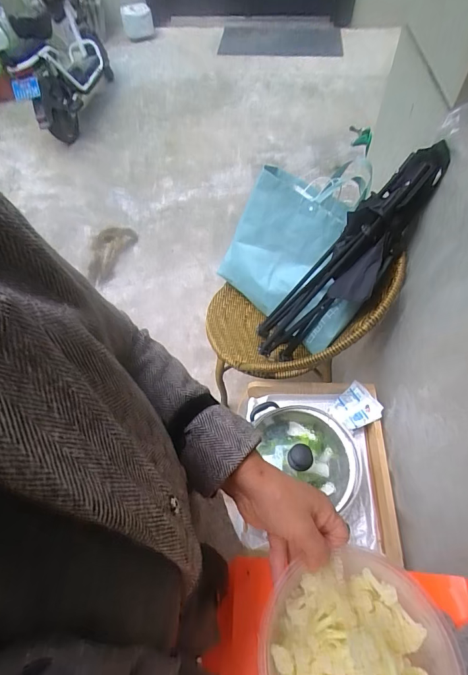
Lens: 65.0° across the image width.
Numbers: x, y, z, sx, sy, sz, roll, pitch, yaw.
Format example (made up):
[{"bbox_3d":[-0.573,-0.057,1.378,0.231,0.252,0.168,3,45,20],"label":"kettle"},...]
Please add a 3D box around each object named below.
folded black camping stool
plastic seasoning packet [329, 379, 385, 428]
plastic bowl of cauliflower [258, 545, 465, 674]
[{"bbox_3d":[0.286,-0.168,0.954,0.107,0.660,0.189,5,50,-33],"label":"folded black camping stool"},{"bbox_3d":[0.327,0.192,0.983,0.108,0.016,0.105,-49,59,11],"label":"plastic seasoning packet"},{"bbox_3d":[0.109,0.286,0.320,0.164,0.061,0.160,-1,56,1],"label":"plastic bowl of cauliflower"}]

